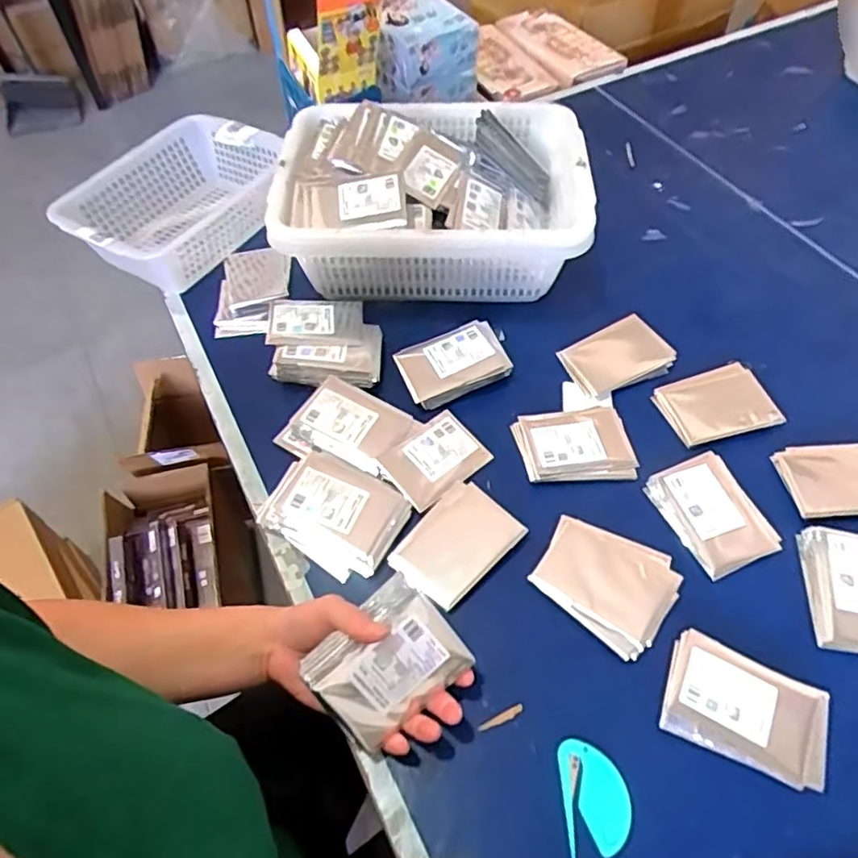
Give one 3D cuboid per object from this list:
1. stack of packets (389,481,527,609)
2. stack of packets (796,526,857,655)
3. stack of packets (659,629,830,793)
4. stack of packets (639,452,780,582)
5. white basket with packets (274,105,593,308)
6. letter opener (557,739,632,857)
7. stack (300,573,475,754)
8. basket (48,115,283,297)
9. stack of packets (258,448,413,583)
[{"bbox_3d":[0.024,0.102,0.552,0.107,0.009,0.078,-39,63,-22],"label":"stack of packets"},{"bbox_3d":[0.360,0.135,0.514,0.080,0.015,0.101,7,56,7],"label":"stack of packets"},{"bbox_3d":[0.238,0.211,0.464,0.116,0.015,0.075,21,59,15],"label":"stack of packets"},{"bbox_3d":[0.256,0.074,0.558,0.077,0.016,0.104,-21,58,-12],"label":"stack of packets"},{"bbox_3d":[0.004,-0.275,0.745,0.354,0.138,0.284,1,56,3],"label":"white basket with packets"},{"bbox_3d":[0.119,0.263,0.441,0.046,0.004,0.070,-2,56,1],"label":"letter opener"},{"bbox_3d":[-0.032,0.176,0.460,0.105,0.030,0.083,-41,93,-8],"label":"stack"},{"bbox_3d":[-0.313,-0.283,0.793,0.206,0.085,0.269,24,60,17],"label":"basket"},{"bbox_3d":[-0.087,0.074,0.566,0.125,0.027,0.089,29,61,20],"label":"stack of packets"}]

